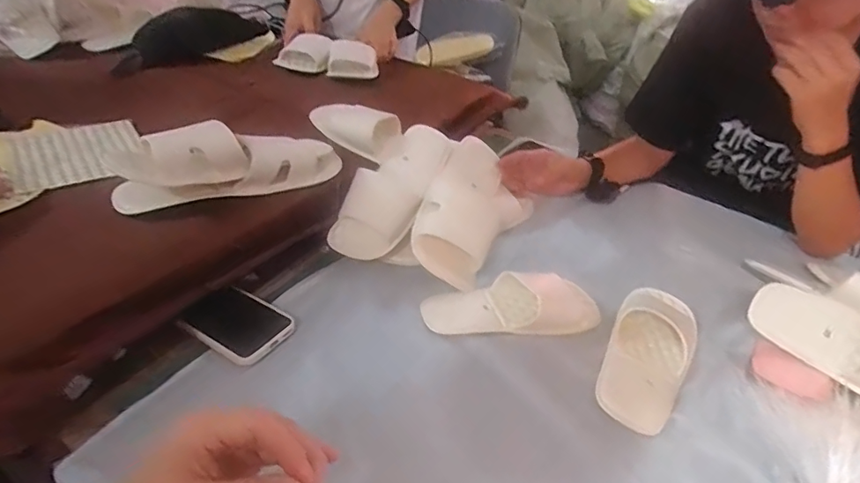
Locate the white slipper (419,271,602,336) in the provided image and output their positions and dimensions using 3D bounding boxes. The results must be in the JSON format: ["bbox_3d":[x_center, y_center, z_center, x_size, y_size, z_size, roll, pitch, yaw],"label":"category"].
[{"bbox_3d":[0.108,0.078,0.642,0.233,0.038,0.094,0,37,-7],"label":"white slipper"}]

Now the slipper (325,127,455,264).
[{"bbox_3d":[-0.049,-0.073,0.715,0.083,0.049,0.228,25,65,23],"label":"slipper"}]

